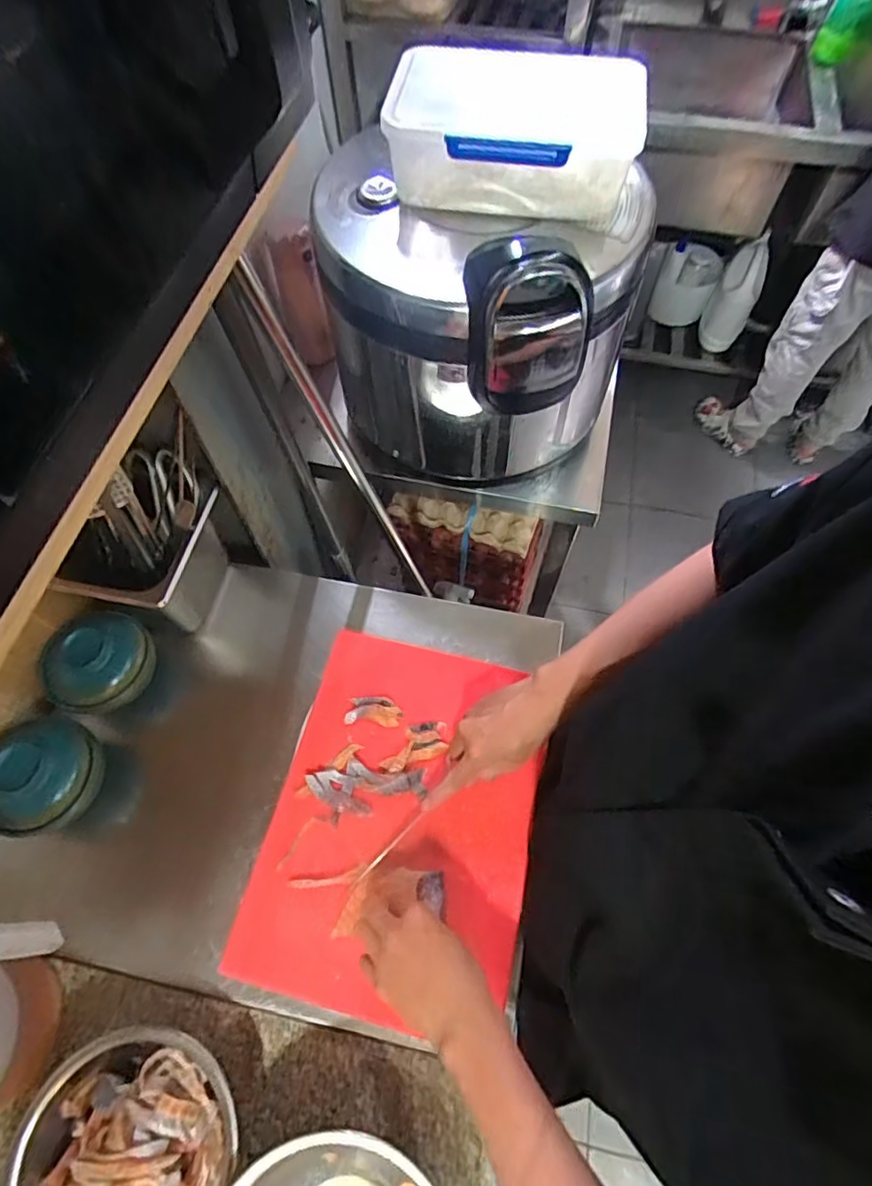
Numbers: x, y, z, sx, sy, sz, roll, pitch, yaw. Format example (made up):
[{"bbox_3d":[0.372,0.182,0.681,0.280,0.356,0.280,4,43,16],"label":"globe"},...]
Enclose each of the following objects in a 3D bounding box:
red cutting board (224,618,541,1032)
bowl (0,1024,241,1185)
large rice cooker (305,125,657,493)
[{"bbox_3d":[-0.034,0.238,0.645,0.275,0.021,0.375,12,63,7],"label":"red cutting board"},{"bbox_3d":[-0.263,0.481,0.498,0.163,0.079,0.180,21,65,11],"label":"bowl"},{"bbox_3d":[0.047,-0.357,0.755,0.355,0.329,0.362,-1,63,0],"label":"large rice cooker"}]

